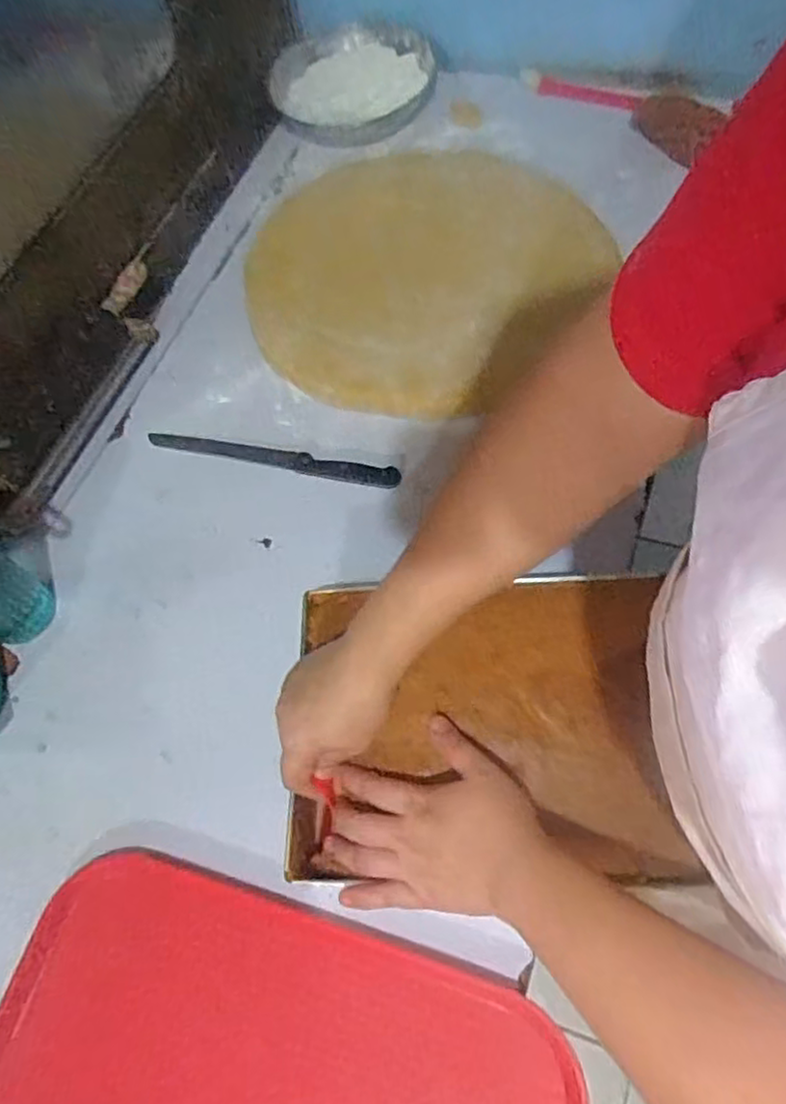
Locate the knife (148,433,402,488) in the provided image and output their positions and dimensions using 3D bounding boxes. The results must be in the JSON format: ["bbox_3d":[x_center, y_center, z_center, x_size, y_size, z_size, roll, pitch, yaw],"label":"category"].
[{"bbox_3d":[-0.139,-0.110,0.781,0.301,0.014,0.027,11,65,12],"label":"knife"}]

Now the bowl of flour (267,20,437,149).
[{"bbox_3d":[-0.056,-0.706,1.053,0.252,0.079,0.211,-16,63,-2],"label":"bowl of flour"}]

